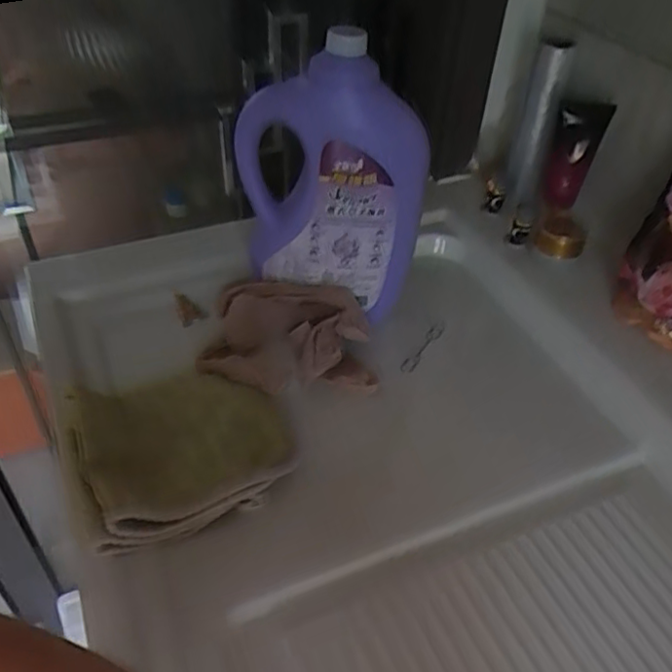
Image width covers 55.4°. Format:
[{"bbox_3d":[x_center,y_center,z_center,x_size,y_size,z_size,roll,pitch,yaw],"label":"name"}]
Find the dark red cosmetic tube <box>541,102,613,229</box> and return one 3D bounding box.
[{"bbox_3d":[0.277,-0.211,0.751,0.055,0.111,0.056,18,45,14],"label":"dark red cosmetic tube"}]

